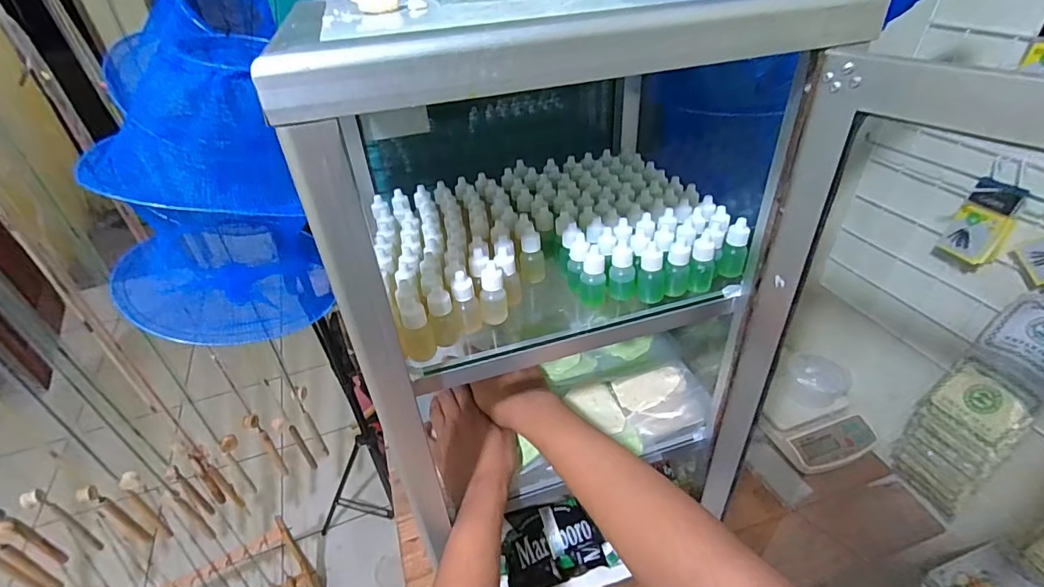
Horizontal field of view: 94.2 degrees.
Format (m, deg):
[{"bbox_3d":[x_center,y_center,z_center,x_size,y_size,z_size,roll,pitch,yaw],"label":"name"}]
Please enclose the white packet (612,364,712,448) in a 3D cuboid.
[{"bbox_3d":[0.169,0.130,0.583,0.095,0.032,0.081,-13,40,-12],"label":"white packet"}]

